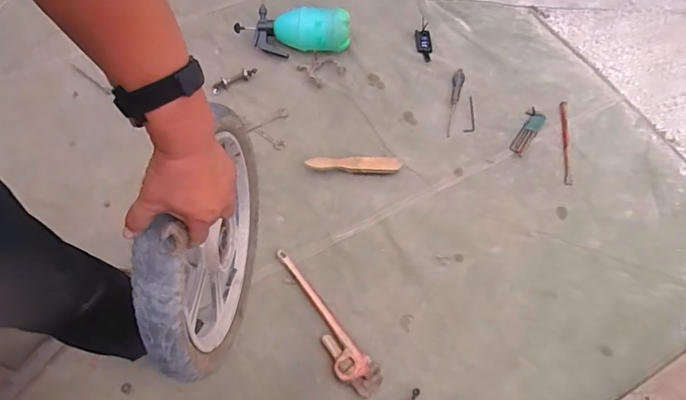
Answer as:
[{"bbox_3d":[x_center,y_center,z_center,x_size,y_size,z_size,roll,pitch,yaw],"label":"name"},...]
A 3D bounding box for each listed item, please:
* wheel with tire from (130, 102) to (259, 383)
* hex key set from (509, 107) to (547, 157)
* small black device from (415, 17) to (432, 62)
[{"bbox_3d":[-0.176,0.064,0.634,0.070,0.343,0.347,13,67,7],"label":"wheel with tire"},{"bbox_3d":[0.533,-0.195,1.291,0.052,0.012,0.165,33,71,14],"label":"hex key set"},{"bbox_3d":[0.258,-0.515,1.435,0.051,0.022,0.176,-2,66,0],"label":"small black device"}]

